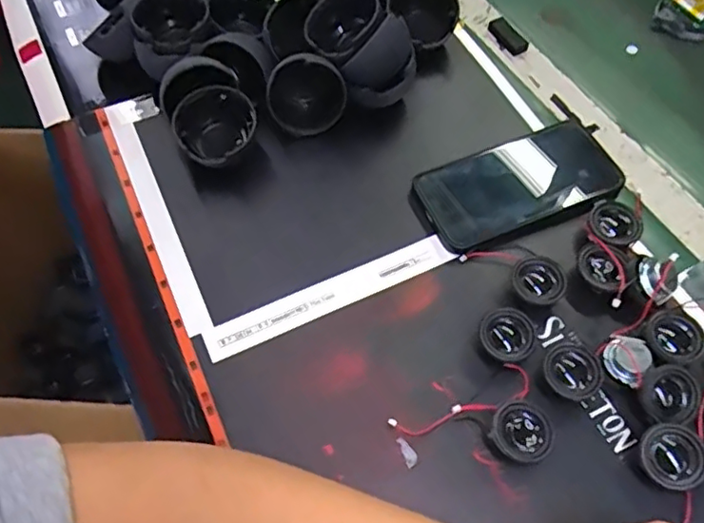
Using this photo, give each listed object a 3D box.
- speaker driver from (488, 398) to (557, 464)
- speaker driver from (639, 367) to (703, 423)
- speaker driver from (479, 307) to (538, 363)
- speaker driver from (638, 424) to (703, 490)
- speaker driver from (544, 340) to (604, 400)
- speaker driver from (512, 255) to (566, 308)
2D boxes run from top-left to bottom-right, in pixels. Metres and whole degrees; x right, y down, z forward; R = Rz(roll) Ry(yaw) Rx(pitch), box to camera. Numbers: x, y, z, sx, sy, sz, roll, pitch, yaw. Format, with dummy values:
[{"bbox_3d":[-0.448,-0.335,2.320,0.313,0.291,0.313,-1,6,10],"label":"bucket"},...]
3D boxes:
[{"bbox_3d":[0.100,0.103,0.357,0.037,0.020,0.035,-1,60,1],"label":"speaker driver"},{"bbox_3d":[0.191,0.082,0.362,0.037,0.018,0.031,-31,64,-15],"label":"speaker driver"},{"bbox_3d":[0.100,0.047,0.386,0.034,0.017,0.035,-1,60,1],"label":"speaker driver"},{"bbox_3d":[0.184,0.114,0.347,0.035,0.020,0.033,-1,60,1],"label":"speaker driver"},{"bbox_3d":[0.136,0.071,0.375,0.034,0.020,0.033,-1,60,1],"label":"speaker driver"},{"bbox_3d":[0.125,0.014,0.405,0.031,0.019,0.032,-1,60,1],"label":"speaker driver"}]

